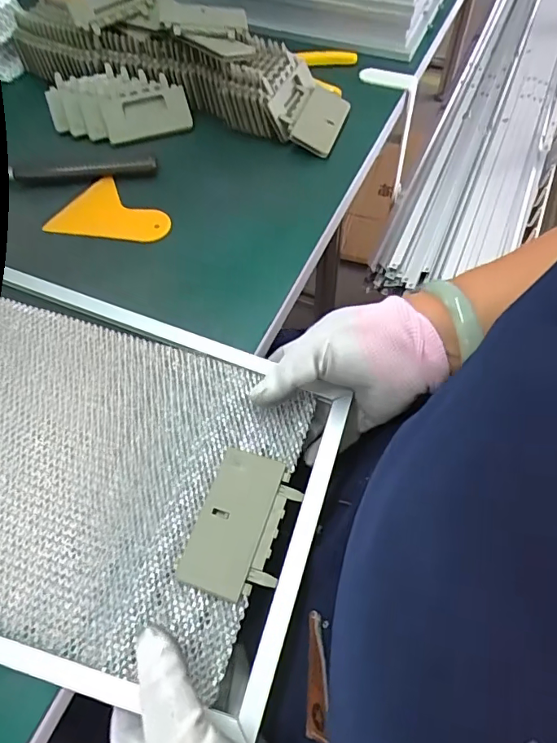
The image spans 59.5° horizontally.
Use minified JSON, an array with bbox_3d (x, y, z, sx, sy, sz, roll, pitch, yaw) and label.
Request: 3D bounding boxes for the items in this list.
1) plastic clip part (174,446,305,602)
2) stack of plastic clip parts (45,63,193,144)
[{"bbox_3d":[-0.022,0.092,0.299,0.055,0.006,0.085,16,61,11],"label":"plastic clip part"},{"bbox_3d":[-0.165,-0.273,0.507,0.137,0.043,0.083,-14,60,-6],"label":"stack of plastic clip parts"}]

